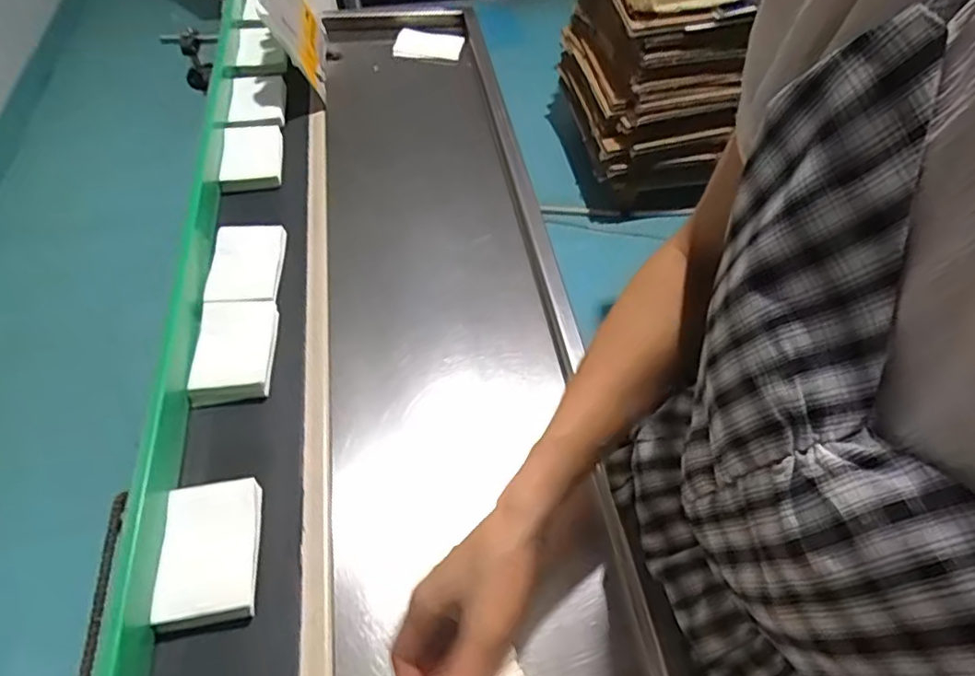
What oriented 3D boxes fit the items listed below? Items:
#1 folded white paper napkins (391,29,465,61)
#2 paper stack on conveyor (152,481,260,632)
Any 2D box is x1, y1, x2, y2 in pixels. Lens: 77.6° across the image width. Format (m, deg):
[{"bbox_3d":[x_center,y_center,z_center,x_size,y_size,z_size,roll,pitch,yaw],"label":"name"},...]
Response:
[{"bbox_3d":[-0.097,-0.487,1.007,0.112,0.012,0.062,5,70,-5],"label":"folded white paper napkins"},{"bbox_3d":[-0.214,0.163,0.470,0.073,0.017,0.104,-6,52,-7],"label":"paper stack on conveyor"}]

